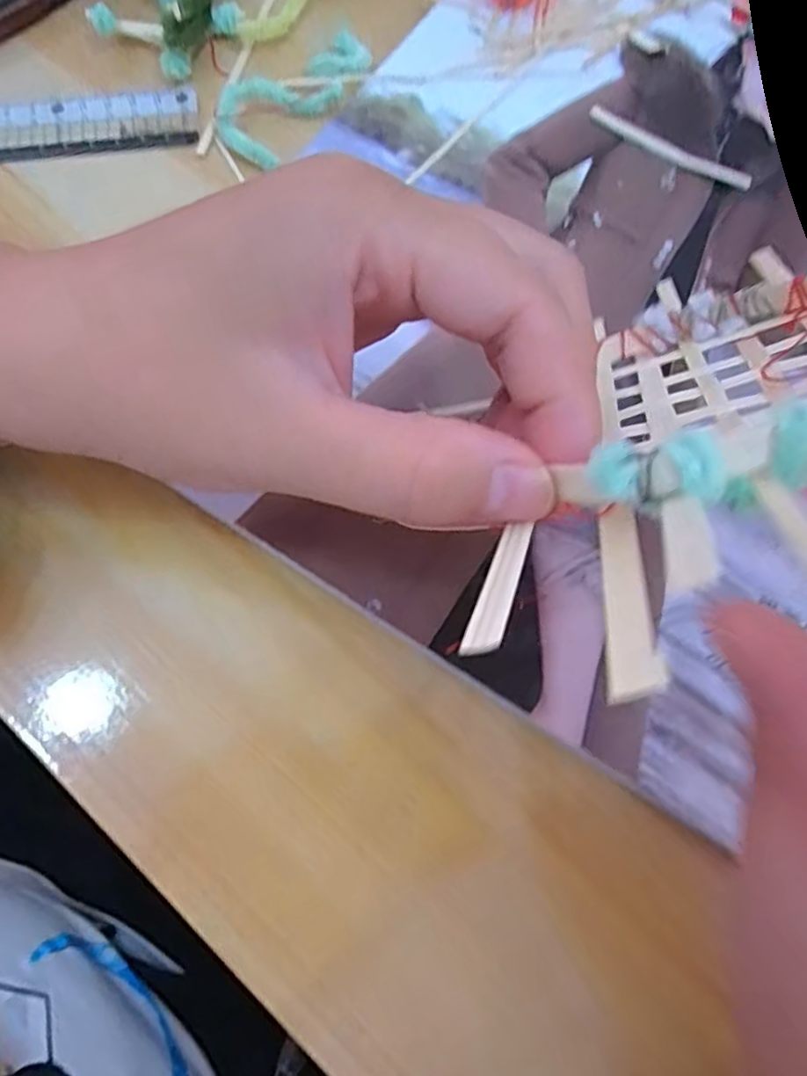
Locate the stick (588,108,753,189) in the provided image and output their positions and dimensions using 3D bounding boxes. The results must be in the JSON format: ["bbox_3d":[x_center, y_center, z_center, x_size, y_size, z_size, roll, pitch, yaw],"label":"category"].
[{"bbox_3d":[0.104,-0.153,0.259,0.067,0.004,0.009,32,77,9],"label":"stick"}]

